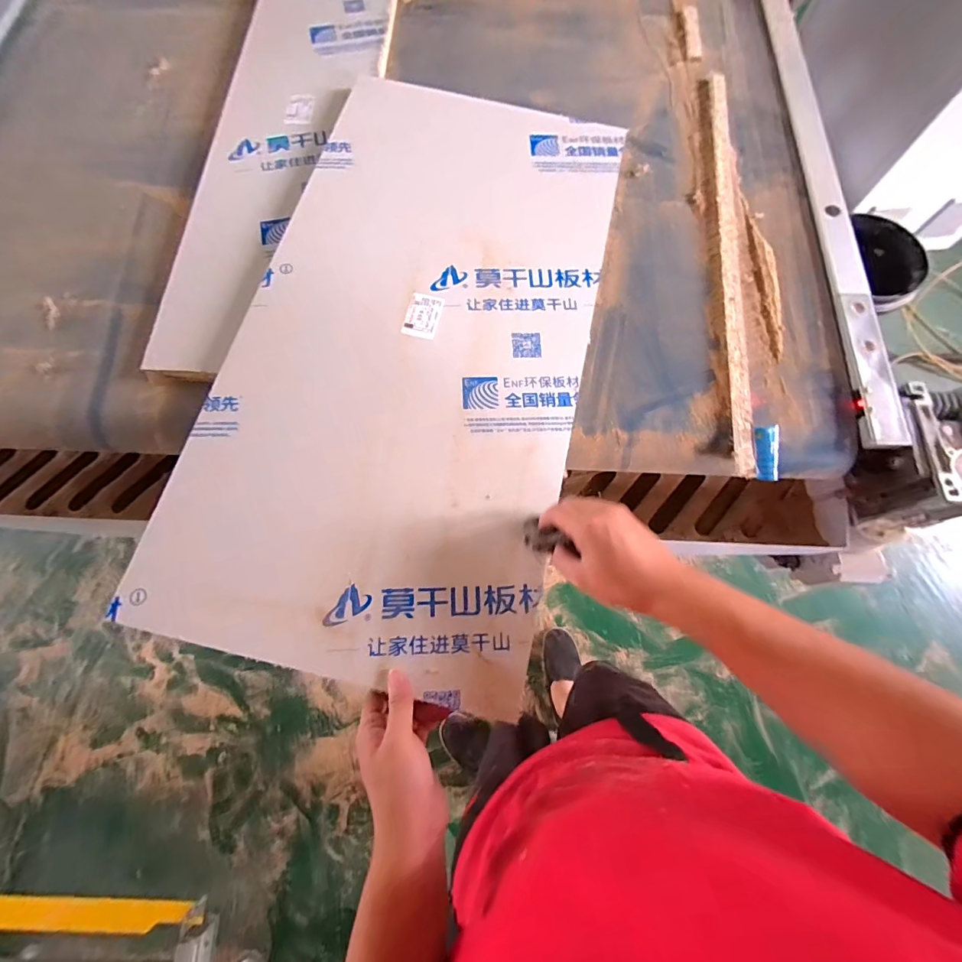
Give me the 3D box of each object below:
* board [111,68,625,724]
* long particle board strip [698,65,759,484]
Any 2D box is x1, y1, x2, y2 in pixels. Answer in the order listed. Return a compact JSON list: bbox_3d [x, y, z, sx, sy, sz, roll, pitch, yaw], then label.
[{"bbox_3d":[-0.070,-0.178,0.508,0.397,0.018,0.757,13,74,1],"label":"board"},{"bbox_3d":[0.327,-0.312,0.566,0.038,0.011,0.637,5,72,1],"label":"long particle board strip"}]

